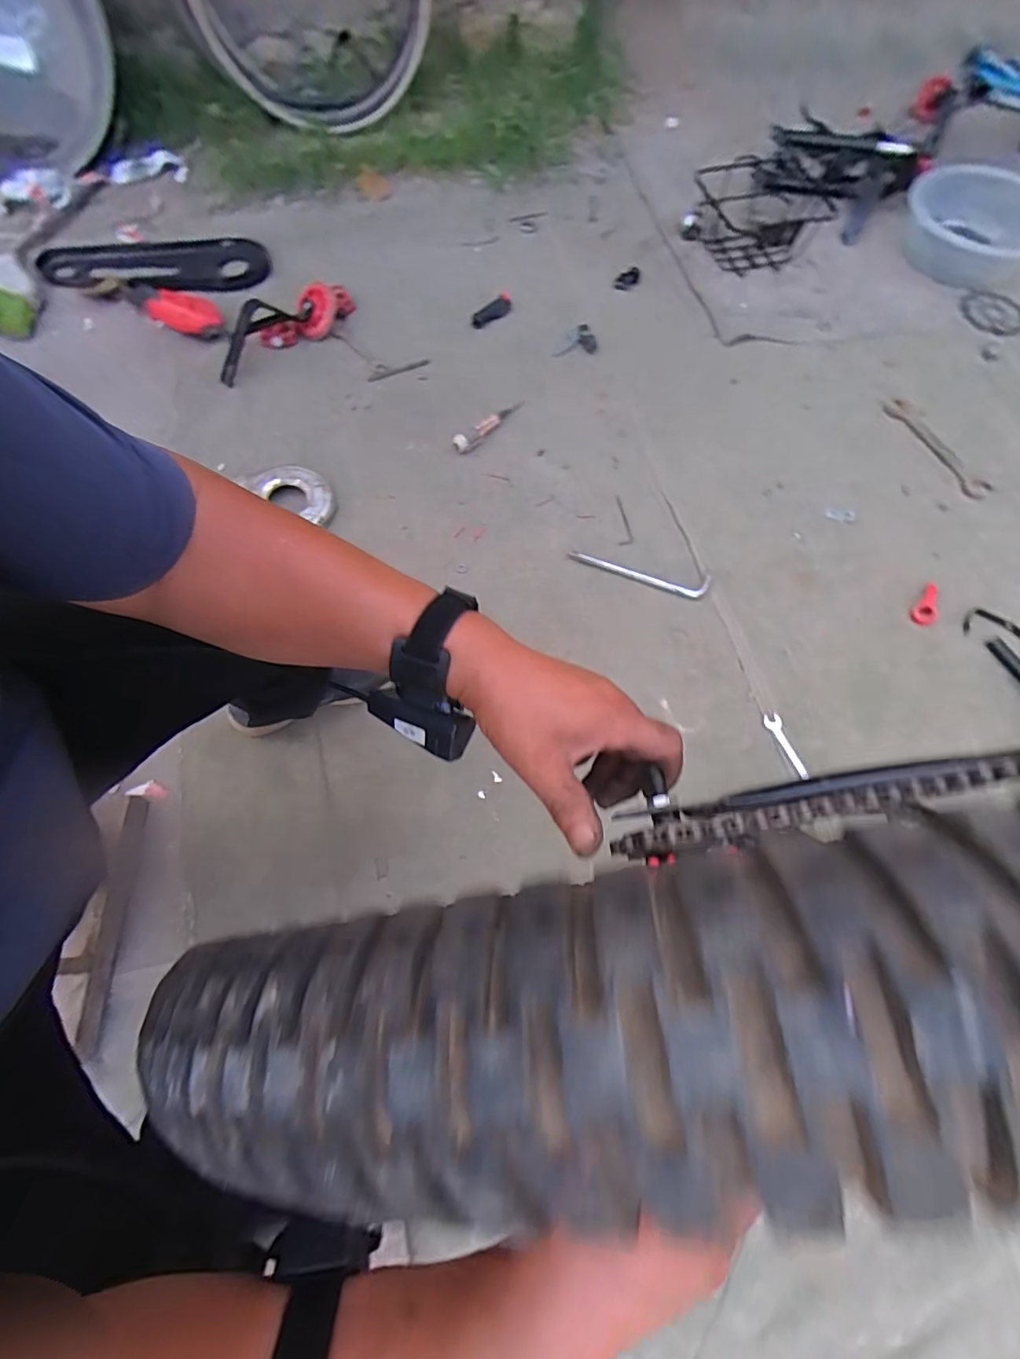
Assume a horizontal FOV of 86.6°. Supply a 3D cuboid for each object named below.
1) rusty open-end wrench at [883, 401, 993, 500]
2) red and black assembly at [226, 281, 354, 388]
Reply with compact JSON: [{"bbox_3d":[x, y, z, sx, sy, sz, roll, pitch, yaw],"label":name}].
[{"bbox_3d":[0.844,-0.459,1.077,0.059,0.015,0.266,-22,69,-11],"label":"rusty open-end wrench"},{"bbox_3d":[-0.474,-0.737,1.109,0.322,0.129,0.081,-40,73,-16],"label":"red and black assembly"}]

